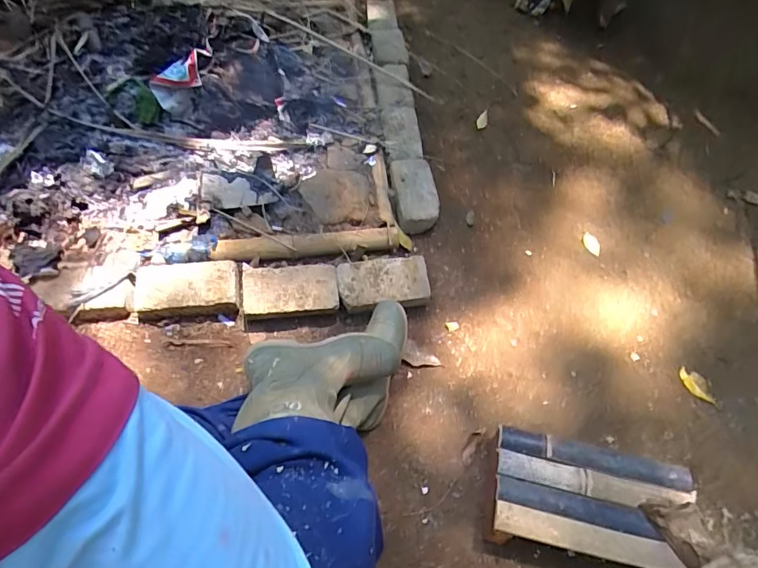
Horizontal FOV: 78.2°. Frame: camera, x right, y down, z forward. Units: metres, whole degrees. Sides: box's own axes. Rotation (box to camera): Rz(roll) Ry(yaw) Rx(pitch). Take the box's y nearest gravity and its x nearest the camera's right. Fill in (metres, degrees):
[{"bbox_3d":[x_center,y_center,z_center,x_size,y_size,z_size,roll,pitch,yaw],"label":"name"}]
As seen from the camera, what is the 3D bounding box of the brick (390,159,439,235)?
[{"bbox_3d":[0.092,-0.227,1.208,0.116,0.070,0.194,-3,55,-3],"label":"brick"}]

